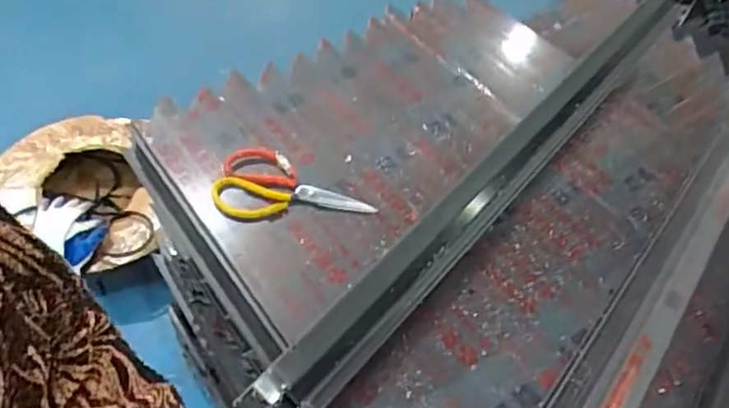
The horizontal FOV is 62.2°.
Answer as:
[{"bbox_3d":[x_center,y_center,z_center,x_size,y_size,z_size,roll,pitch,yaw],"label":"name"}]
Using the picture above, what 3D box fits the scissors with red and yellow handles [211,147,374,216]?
[{"bbox_3d":[-0.093,-0.032,0.811,0.205,0.018,0.112,2,51,-5],"label":"scissors with red and yellow handles"}]

